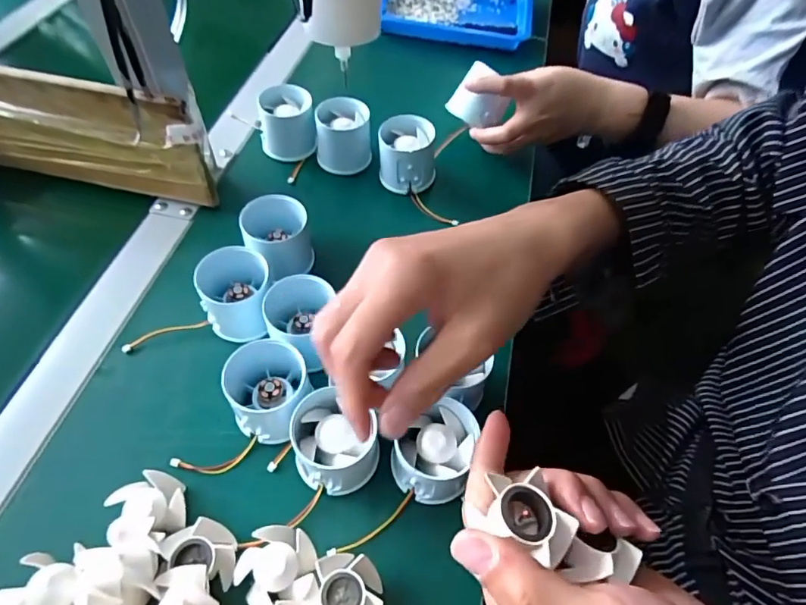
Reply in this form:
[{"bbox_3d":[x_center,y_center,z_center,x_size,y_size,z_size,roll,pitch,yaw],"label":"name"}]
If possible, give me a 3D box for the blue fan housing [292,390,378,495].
[{"bbox_3d":[-0.045,0.089,0.310,0.048,0.046,0.048,11,55,4],"label":"blue fan housing"}]

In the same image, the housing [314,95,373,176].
[{"bbox_3d":[-0.057,-0.159,0.479,0.050,0.059,0.050,-2,55,-4],"label":"housing"}]

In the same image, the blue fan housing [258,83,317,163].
[{"bbox_3d":[-0.115,-0.177,0.488,0.054,0.055,0.058,-7,56,-8],"label":"blue fan housing"}]

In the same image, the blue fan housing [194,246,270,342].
[{"bbox_3d":[-0.129,-0.005,0.369,0.056,0.049,0.052,-4,55,-6],"label":"blue fan housing"}]

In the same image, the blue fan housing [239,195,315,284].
[{"bbox_3d":[-0.100,-0.048,0.397,0.050,0.054,0.053,-17,58,-14],"label":"blue fan housing"}]

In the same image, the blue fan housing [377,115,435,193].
[{"bbox_3d":[0.004,-0.137,0.468,0.053,0.060,0.053,4,55,0],"label":"blue fan housing"}]

